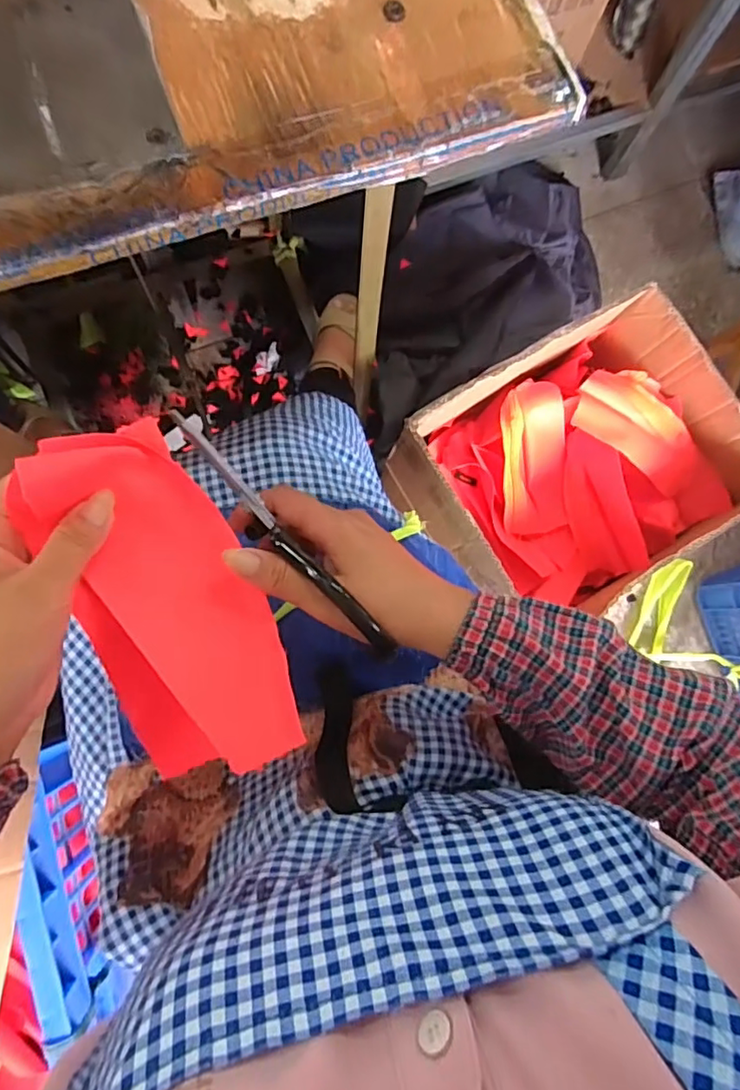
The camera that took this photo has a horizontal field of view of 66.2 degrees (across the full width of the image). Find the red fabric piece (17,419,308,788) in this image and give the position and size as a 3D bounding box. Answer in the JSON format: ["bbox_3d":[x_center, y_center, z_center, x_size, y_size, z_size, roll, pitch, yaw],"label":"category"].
[{"bbox_3d":[-0.110,0.032,0.308,0.093,0.059,0.188,-22,100,-8],"label":"red fabric piece"}]

